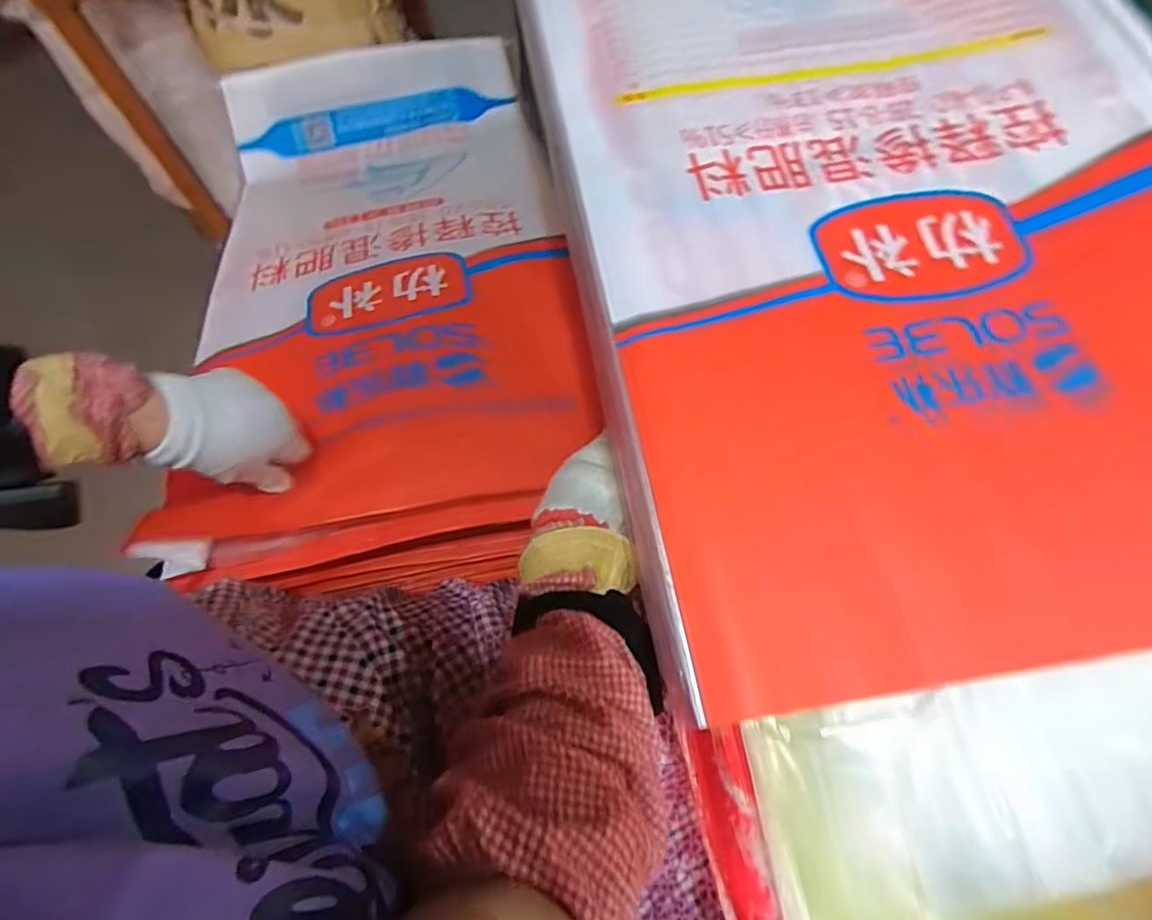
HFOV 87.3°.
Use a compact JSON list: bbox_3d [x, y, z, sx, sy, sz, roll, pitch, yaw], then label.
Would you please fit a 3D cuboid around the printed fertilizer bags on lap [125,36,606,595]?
[{"bbox_3d":[-0.220,-0.250,0.740,0.388,0.131,0.823,-11,54,-3],"label":"printed fertilizer bags on lap"}]

